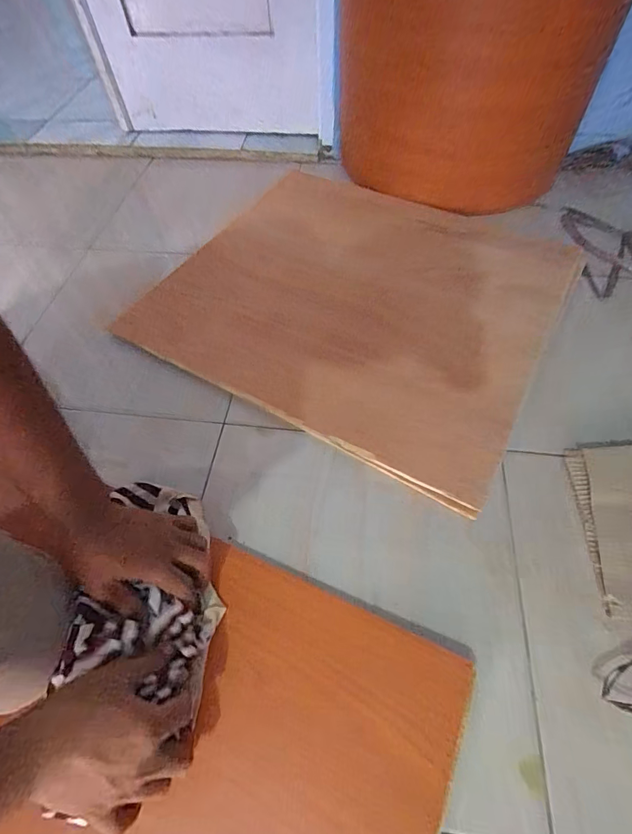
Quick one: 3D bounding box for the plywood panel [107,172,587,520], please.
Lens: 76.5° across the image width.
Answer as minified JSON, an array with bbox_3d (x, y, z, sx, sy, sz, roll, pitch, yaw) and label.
[{"bbox_3d":[0.072,-0.212,0.707,0.620,0.032,0.558,26,63,16],"label":"plywood panel"}]

